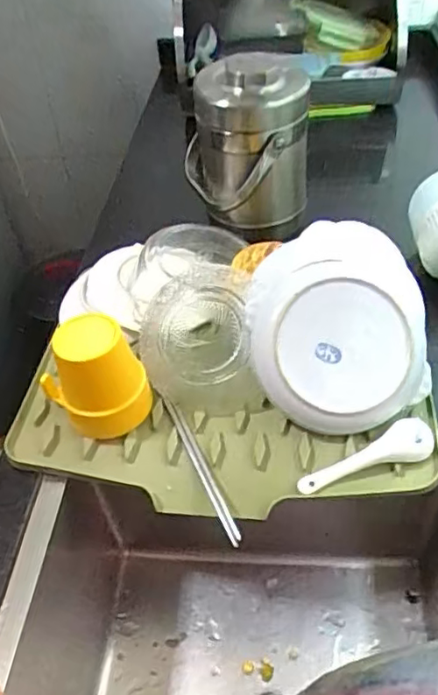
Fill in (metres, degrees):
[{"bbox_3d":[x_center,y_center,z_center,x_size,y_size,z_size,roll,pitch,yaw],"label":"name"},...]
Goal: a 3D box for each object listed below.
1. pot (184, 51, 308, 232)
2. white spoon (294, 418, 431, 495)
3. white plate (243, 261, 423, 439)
[{"bbox_3d":[0.032,-0.246,0.734,0.142,0.177,0.152,-3,44,3],"label":"pot"},{"bbox_3d":[0.128,0.097,0.526,0.123,0.017,0.033,-23,45,1],"label":"white spoon"},{"bbox_3d":[0.107,-0.001,0.537,0.150,0.025,0.152,0,88,4],"label":"white plate"}]

